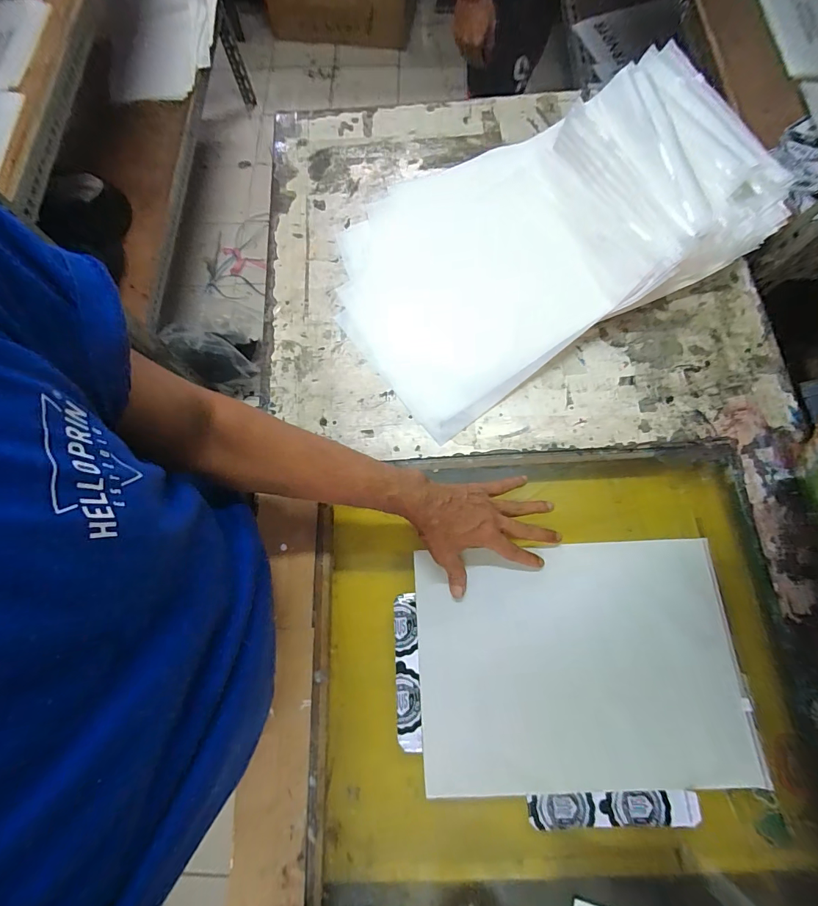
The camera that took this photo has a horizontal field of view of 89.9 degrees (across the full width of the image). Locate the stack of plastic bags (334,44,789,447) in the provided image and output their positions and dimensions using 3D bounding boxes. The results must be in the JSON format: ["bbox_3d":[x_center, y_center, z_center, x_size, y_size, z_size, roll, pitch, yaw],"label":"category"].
[{"bbox_3d":[0.171,-0.324,0.561,0.574,0.131,0.380,-30,75,-6],"label":"stack of plastic bags"}]

